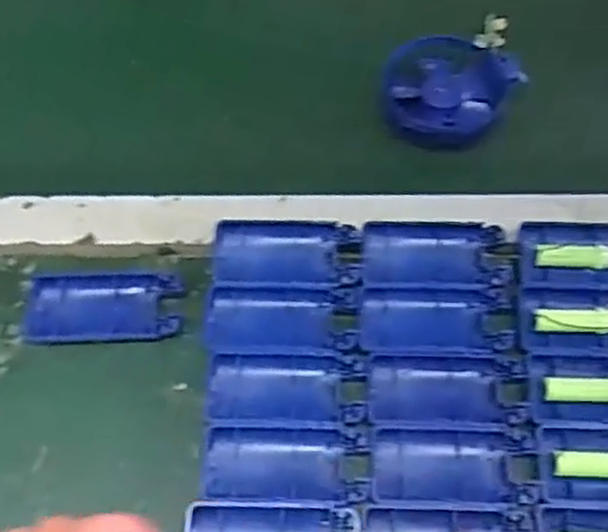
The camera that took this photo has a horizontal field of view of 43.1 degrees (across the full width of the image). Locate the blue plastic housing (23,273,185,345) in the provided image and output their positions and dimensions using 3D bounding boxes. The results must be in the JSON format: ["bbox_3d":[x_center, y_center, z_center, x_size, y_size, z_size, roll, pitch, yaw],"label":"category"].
[{"bbox_3d":[-0.127,0.027,0.489,0.097,0.012,0.044,0,64,-1],"label":"blue plastic housing"}]

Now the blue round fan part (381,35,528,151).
[{"bbox_3d":[0.105,-0.133,0.569,0.090,0.020,0.103,33,67,14],"label":"blue round fan part"}]

